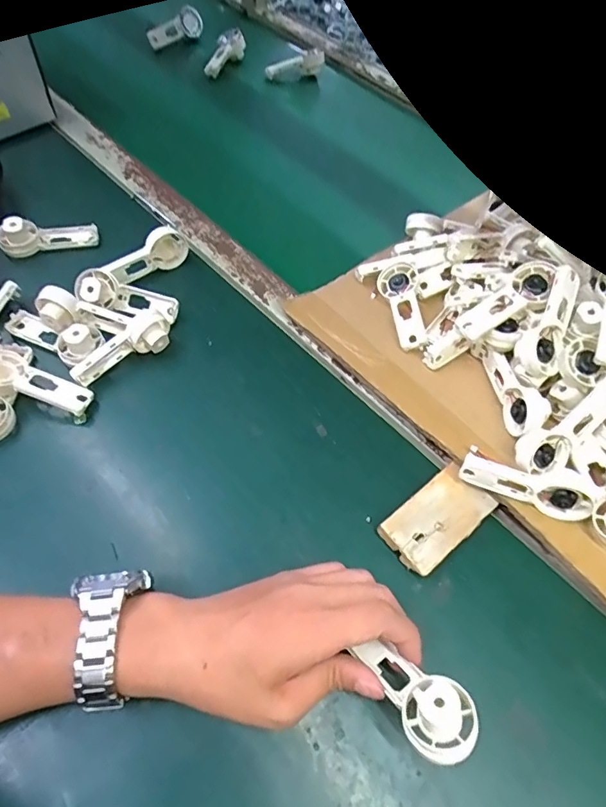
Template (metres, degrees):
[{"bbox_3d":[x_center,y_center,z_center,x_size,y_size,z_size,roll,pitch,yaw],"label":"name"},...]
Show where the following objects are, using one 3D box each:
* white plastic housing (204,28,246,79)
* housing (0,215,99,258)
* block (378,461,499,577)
[{"bbox_3d":[-0.119,-0.536,0.771,0.036,0.025,0.088,17,63,5],"label":"white plastic housing"},{"bbox_3d":[-0.261,-0.170,0.516,0.091,0.035,0.026,-7,59,-11],"label":"housing"},{"bbox_3d":[0.104,0.088,0.389,0.088,0.014,0.048,-34,68,-24],"label":"block"}]

